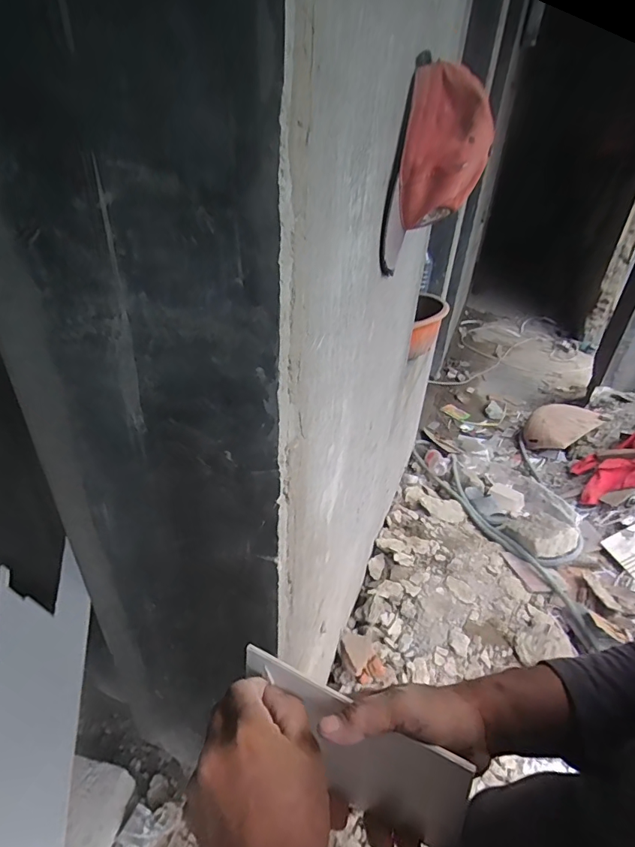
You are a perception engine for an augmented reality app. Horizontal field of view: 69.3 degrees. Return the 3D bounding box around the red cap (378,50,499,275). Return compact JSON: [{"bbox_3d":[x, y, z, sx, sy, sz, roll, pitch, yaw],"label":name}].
[{"bbox_3d":[0.174,-0.359,0.655,0.109,0.253,0.146,17,37,19],"label":"red cap"}]

